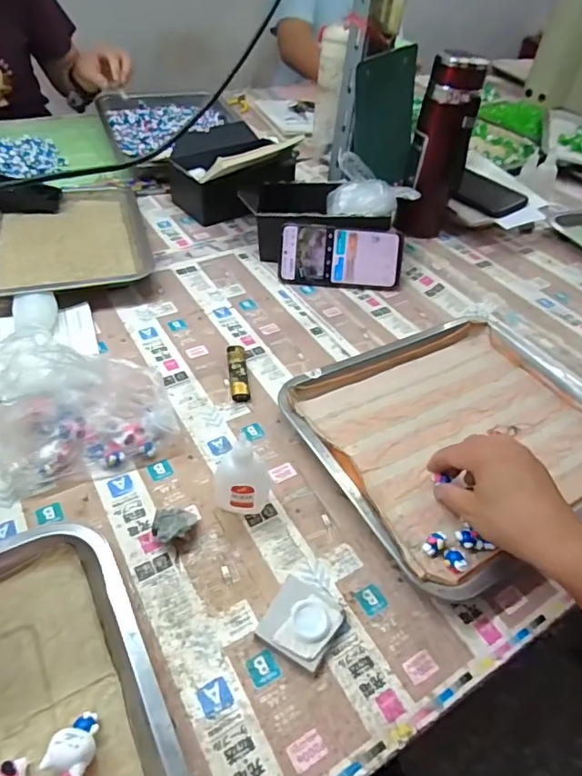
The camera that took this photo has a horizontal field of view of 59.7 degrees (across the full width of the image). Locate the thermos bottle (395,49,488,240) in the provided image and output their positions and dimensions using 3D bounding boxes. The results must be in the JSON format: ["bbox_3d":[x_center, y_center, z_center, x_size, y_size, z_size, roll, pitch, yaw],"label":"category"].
[{"bbox_3d":[0.203,-0.329,0.708,0.070,0.221,0.077,10,46,3],"label":"thermos bottle"}]

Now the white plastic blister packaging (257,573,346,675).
[{"bbox_3d":[0.008,0.170,0.370,0.051,0.016,0.052,26,48,18],"label":"white plastic blister packaging"}]

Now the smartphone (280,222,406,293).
[{"bbox_3d":[0.068,-0.179,0.695,0.165,0.080,0.007,3,14,-1],"label":"smartphone"}]

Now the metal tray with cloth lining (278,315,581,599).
[{"bbox_3d":[0.178,0.037,0.519,0.313,0.030,0.263,-21,52,-25],"label":"metal tray with cloth lining"}]

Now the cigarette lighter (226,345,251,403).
[{"bbox_3d":[-0.058,-0.017,0.558,0.021,0.016,0.081,-2,46,-9],"label":"cigarette lighter"}]

